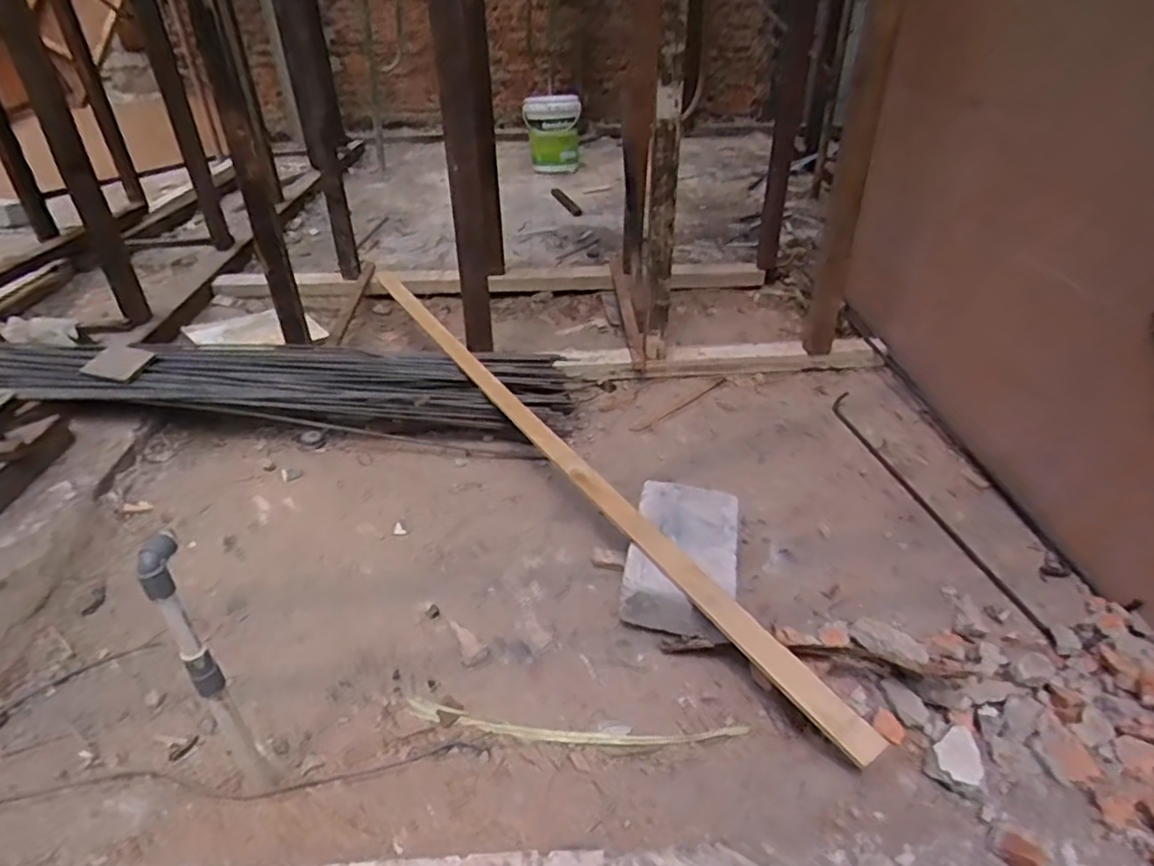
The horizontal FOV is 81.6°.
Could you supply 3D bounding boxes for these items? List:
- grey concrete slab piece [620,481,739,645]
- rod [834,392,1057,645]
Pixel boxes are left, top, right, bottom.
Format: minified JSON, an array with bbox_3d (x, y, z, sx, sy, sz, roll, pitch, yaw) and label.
[{"bbox_3d":[0.206,0.243,1.303,0.199,0.117,0.342,8,36,11],"label":"grey concrete slab piece"},{"bbox_3d":[0.781,0.144,1.516,0.050,0.028,0.831,-5,36,-9],"label":"rod"}]

